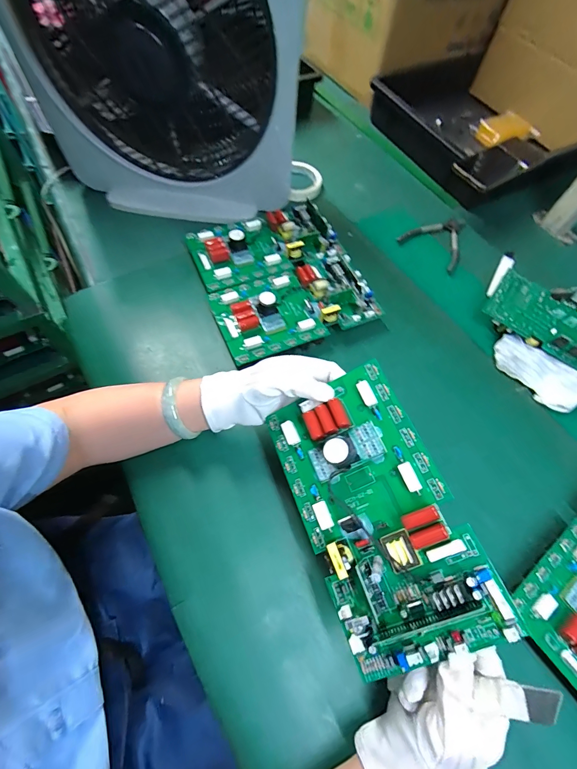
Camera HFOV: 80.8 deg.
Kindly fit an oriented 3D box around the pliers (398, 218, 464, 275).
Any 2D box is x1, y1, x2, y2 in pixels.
[{"bbox_3d":[0.274,-0.265,0.606,0.107,0.014,0.145,35,66,15],"label":"pliers"}]

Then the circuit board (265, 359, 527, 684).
[{"bbox_3d":[0.067,0.100,0.282,0.123,0.042,0.224,-29,65,13],"label":"circuit board"}]

